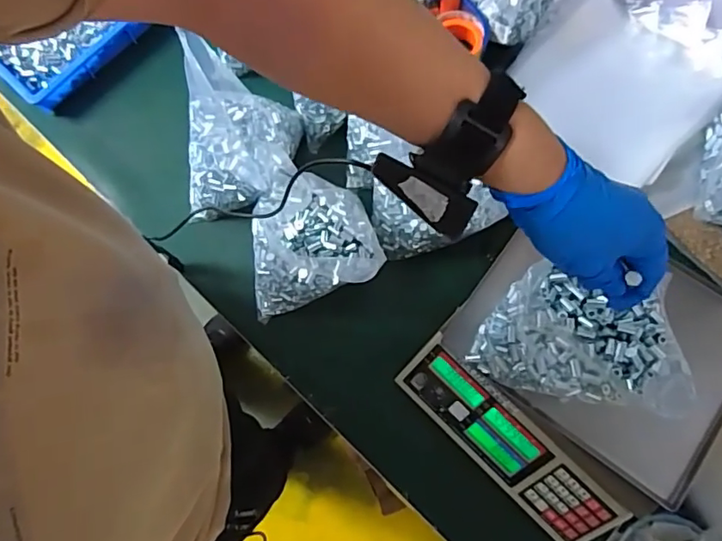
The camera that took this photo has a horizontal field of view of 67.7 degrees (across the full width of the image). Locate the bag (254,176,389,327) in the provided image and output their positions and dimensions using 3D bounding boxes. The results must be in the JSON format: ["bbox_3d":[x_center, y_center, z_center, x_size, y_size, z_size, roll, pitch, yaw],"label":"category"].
[{"bbox_3d":[-0.068,-0.032,0.691,0.167,0.095,0.144,-16,76,-3],"label":"bag"}]

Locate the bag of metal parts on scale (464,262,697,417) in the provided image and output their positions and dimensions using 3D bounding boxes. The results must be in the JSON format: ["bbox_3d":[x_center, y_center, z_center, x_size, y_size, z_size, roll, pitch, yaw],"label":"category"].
[{"bbox_3d":[0.208,0.066,0.528,0.174,0.082,0.117,9,76,3],"label":"bag of metal parts on scale"}]

